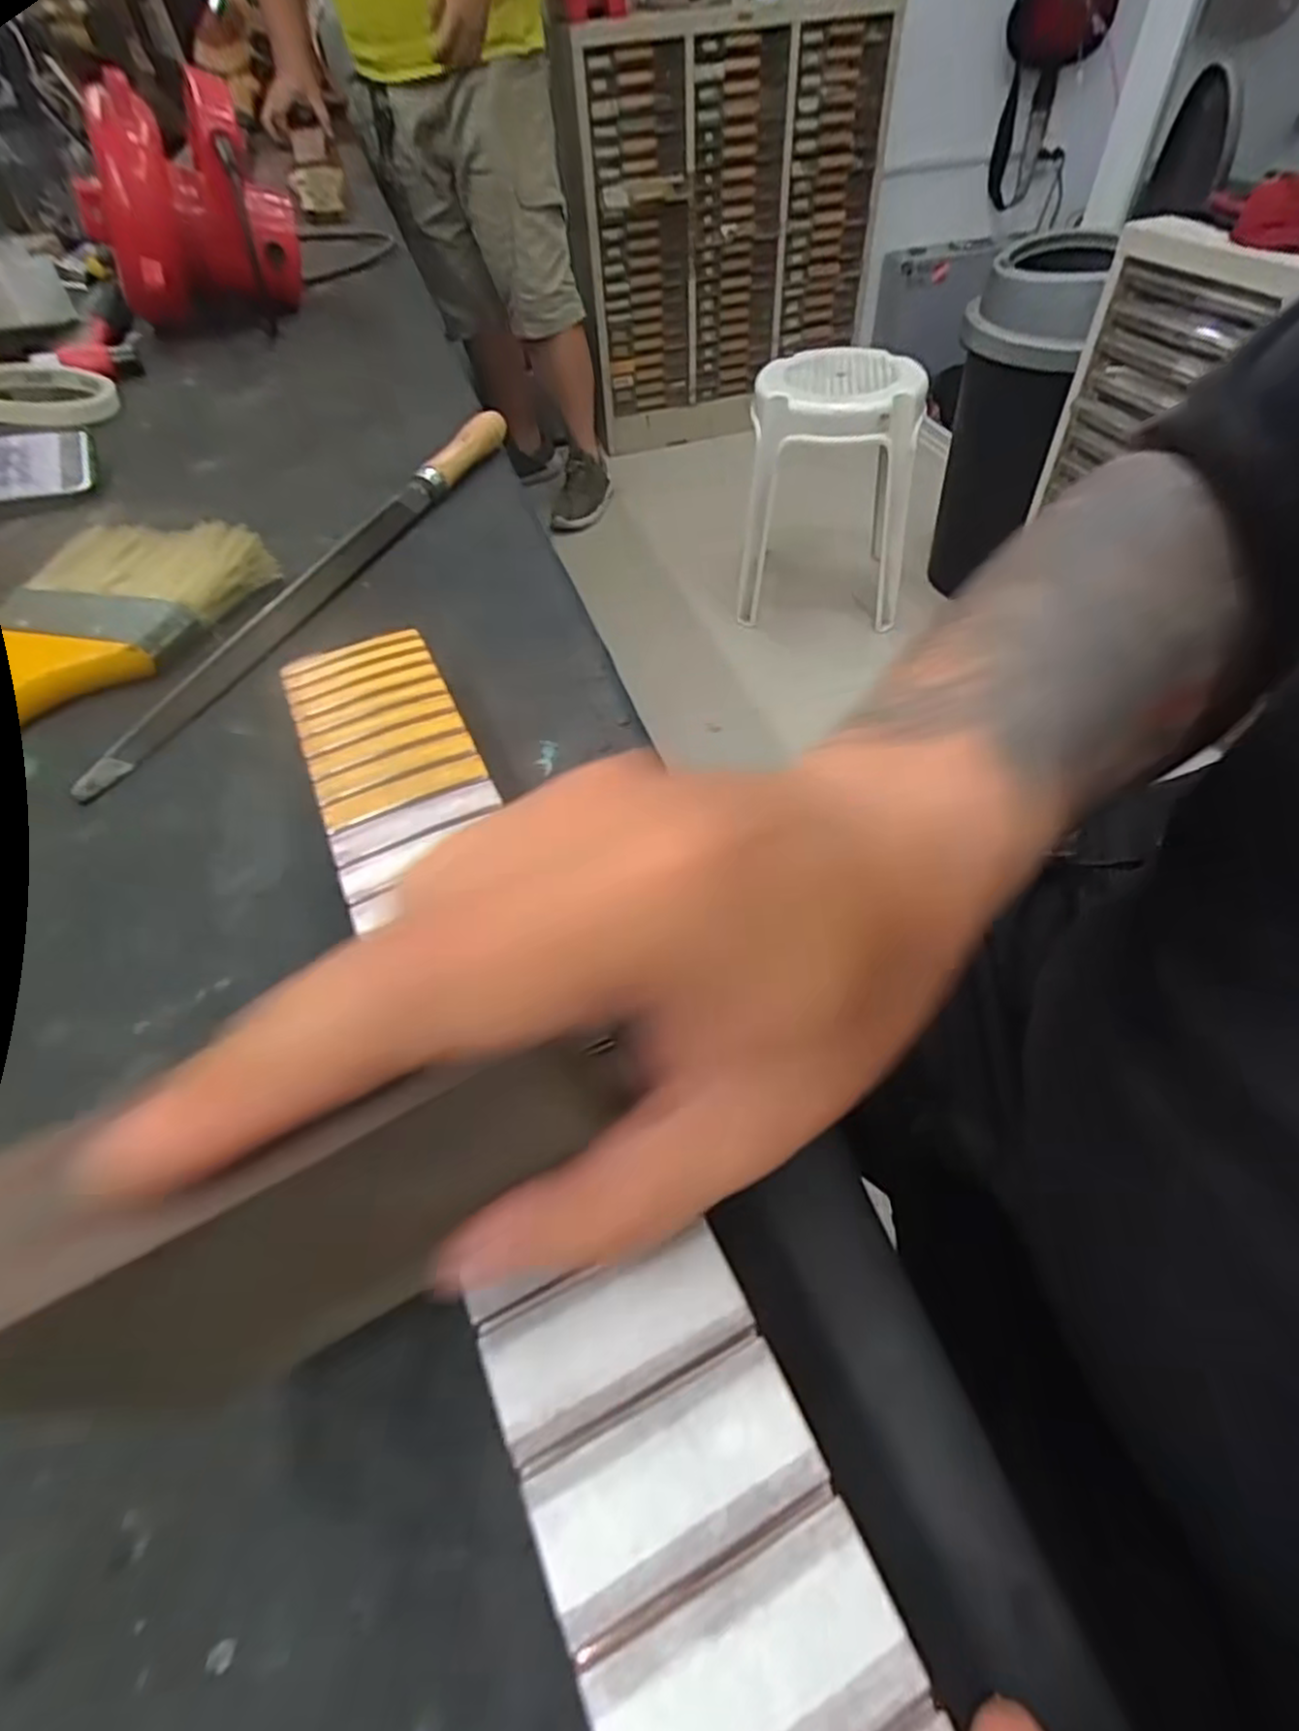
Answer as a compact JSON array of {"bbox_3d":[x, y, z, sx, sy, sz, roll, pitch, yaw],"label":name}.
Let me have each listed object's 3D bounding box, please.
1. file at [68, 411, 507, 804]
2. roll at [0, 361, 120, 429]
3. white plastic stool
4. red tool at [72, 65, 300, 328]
[{"bbox_3d":[-0.161,-0.161,0.382,0.020,0.021,0.346,15,53,15],"label":"file"},{"bbox_3d":[-0.494,-0.382,0.587,0.099,0.019,0.086,-37,81,-26],"label":"roll"},{"bbox_3d":[0.400,-0.803,1.588,0.348,0.473,0.302,10,53,12],"label":"white plastic stool"},{"bbox_3d":[-0.406,-0.579,0.651,0.167,0.164,0.101,-22,52,-14],"label":"red tool"}]

